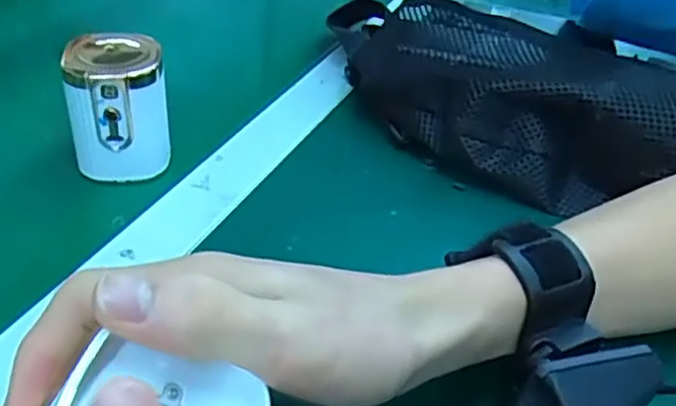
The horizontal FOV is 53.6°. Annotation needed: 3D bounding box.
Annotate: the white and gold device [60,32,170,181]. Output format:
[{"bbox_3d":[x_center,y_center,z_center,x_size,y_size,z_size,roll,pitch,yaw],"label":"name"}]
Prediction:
[{"bbox_3d":[-0.130,-0.059,0.397,0.054,0.077,0.042,-7,40,-18],"label":"white and gold device"}]

